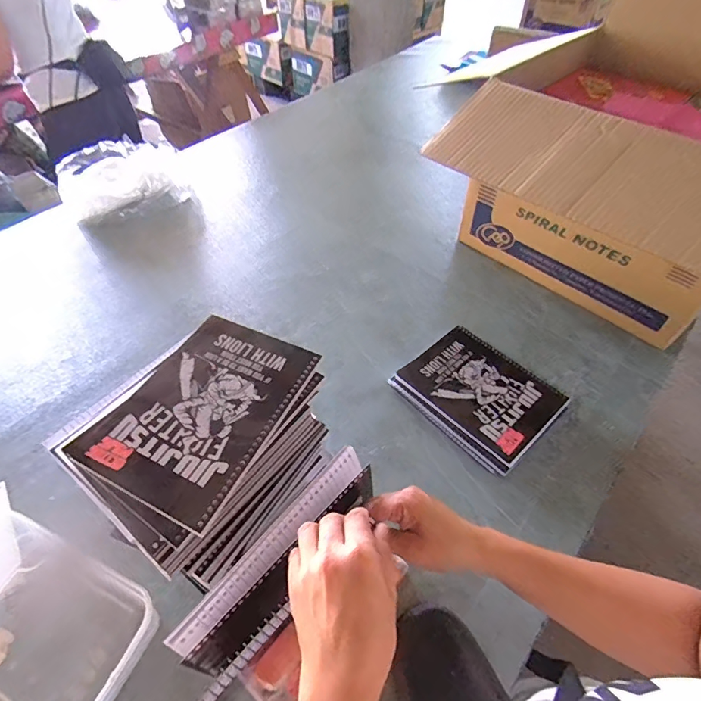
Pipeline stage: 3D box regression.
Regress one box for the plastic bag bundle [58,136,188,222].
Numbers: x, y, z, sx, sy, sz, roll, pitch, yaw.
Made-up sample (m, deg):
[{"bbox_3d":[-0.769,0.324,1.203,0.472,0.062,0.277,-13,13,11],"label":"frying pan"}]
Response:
[{"bbox_3d":[-0.545,-0.421,1.039,0.294,0.081,0.284,-27,53,-19],"label":"plastic bag bundle"}]

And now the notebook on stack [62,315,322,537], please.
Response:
[{"bbox_3d":[-0.140,0.050,0.411,0.148,0.008,0.191,19,53,19],"label":"notebook on stack"}]

